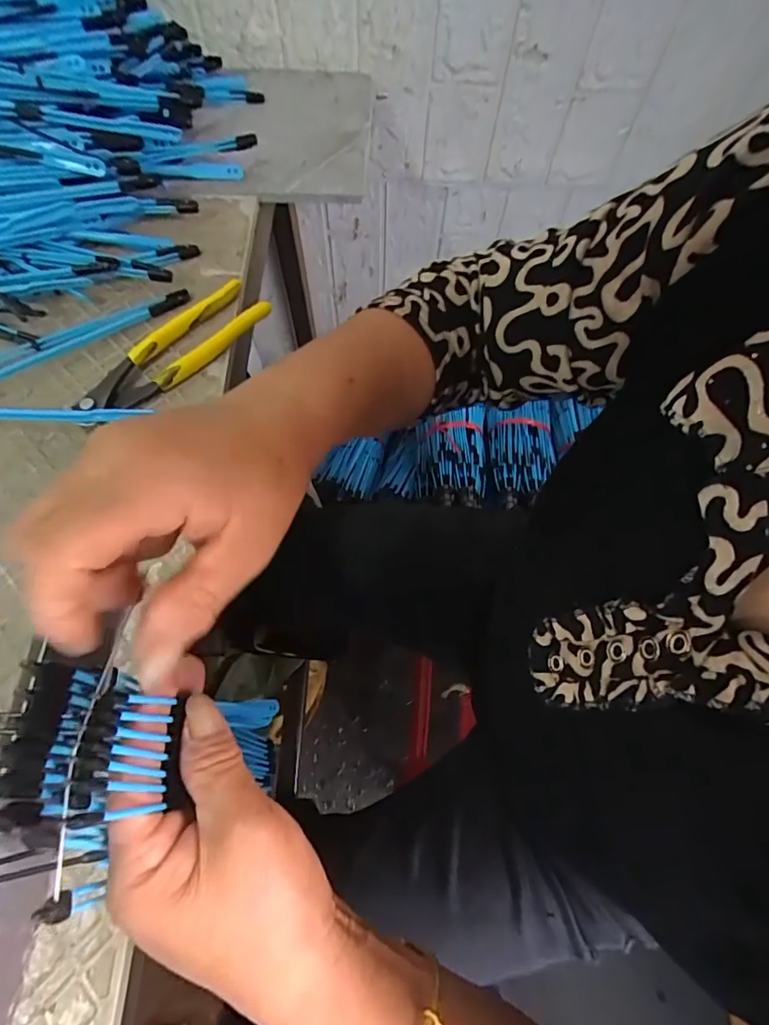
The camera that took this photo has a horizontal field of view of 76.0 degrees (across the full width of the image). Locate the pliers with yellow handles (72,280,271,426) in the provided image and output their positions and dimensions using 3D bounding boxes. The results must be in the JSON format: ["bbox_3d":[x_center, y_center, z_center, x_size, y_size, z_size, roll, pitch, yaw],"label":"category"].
[{"bbox_3d":[-0.162,-0.123,0.374,0.156,0.021,0.050,-40,74,-17],"label":"pliers with yellow handles"}]

